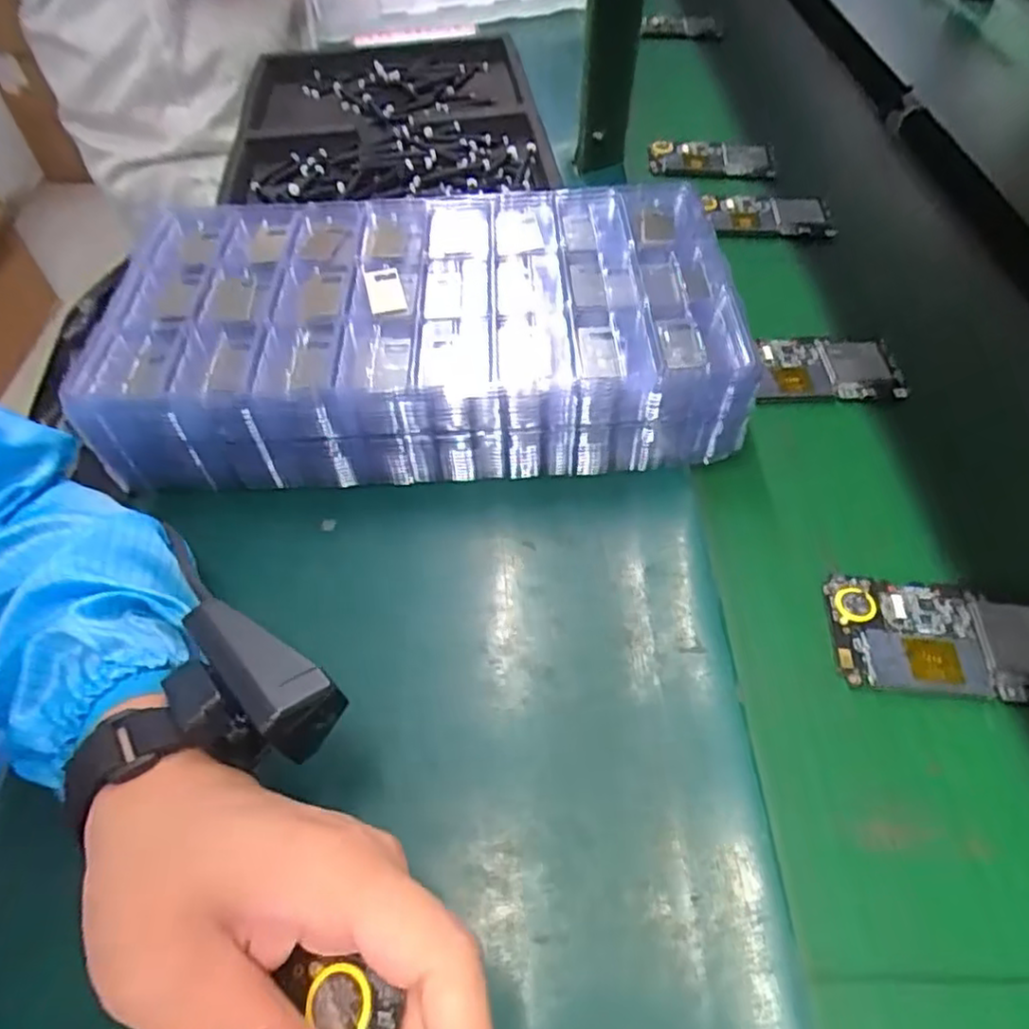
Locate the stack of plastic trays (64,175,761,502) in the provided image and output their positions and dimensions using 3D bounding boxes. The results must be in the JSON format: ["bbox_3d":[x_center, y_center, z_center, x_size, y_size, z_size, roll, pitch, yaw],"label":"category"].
[{"bbox_3d":[-0.065,-0.126,0.461,0.400,0.091,0.214,0,51,-2],"label":"stack of plastic trays"}]

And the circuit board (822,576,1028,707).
[{"bbox_3d":[0.230,0.064,0.351,0.123,0.009,0.063,7,51,4],"label":"circuit board"}]

